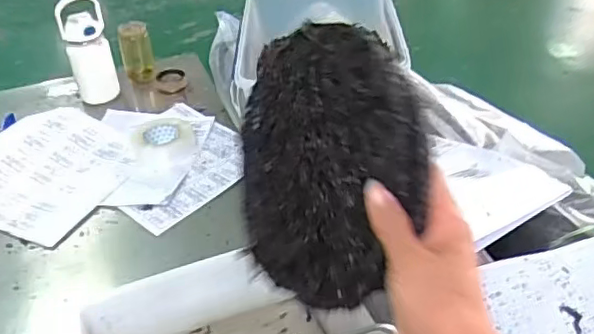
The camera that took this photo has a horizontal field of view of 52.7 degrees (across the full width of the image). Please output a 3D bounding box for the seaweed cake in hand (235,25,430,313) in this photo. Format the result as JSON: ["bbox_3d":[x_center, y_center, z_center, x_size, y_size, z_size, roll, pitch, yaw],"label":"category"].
[{"bbox_3d":[0.010,-0.006,0.459,0.019,0.197,0.213,4,9,-36],"label":"seaweed cake in hand"}]

